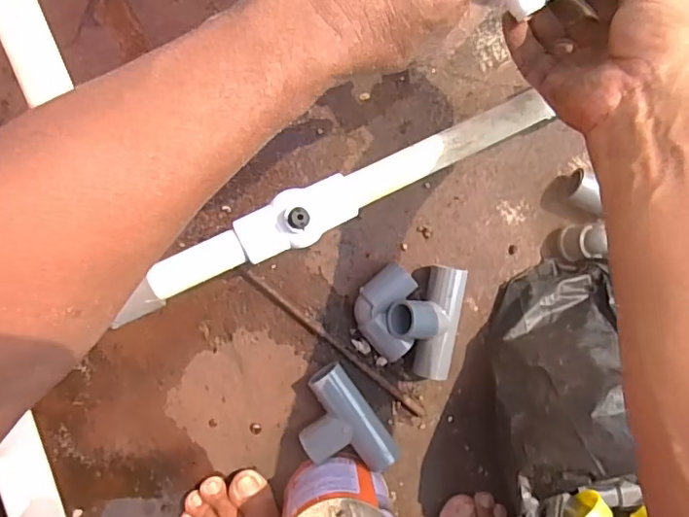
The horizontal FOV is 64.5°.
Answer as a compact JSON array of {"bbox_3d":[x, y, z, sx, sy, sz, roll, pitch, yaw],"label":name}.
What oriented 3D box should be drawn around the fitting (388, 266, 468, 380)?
[{"bbox_3d":[0.072,0.056,0.487,0.066,0.051,0.101,10,92,-5],"label":"fitting"}]

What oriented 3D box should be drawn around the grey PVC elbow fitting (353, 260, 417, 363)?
[{"bbox_3d":[0.036,0.048,0.499,0.052,0.031,0.083,5,93,-5],"label":"grey PVC elbow fitting"}]

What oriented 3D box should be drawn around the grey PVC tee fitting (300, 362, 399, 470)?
[{"bbox_3d":[-0.004,0.156,0.503,0.066,0.035,0.109,-33,95,-2],"label":"grey PVC tee fitting"}]

